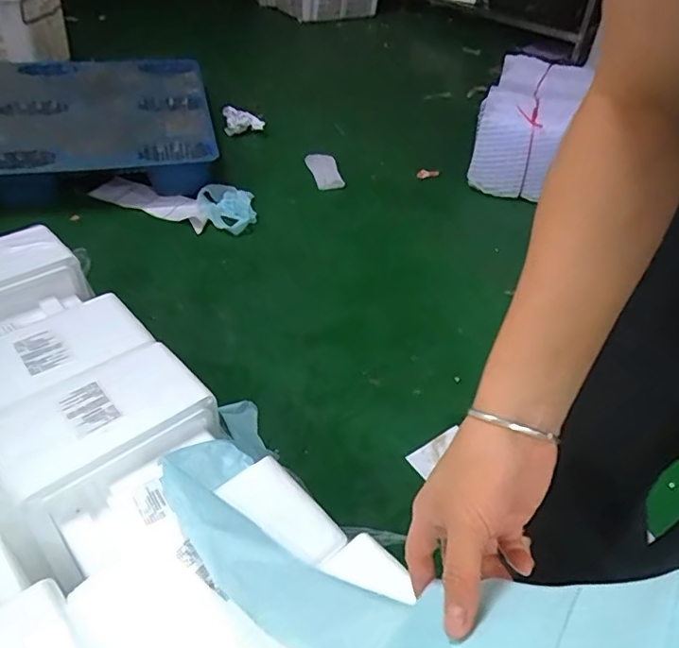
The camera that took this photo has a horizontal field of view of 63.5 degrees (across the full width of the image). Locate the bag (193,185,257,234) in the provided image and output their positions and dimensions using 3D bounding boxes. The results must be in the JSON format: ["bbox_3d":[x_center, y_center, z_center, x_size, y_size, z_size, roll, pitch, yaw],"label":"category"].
[{"bbox_3d":[-0.361,-0.375,1.787,0.184,0.057,0.266,-12,44,-18],"label":"bag"}]

